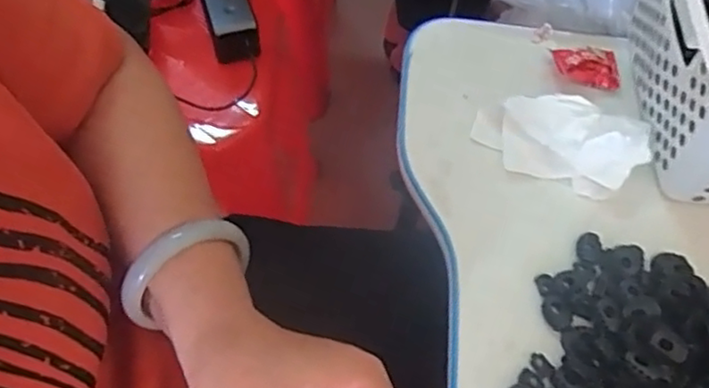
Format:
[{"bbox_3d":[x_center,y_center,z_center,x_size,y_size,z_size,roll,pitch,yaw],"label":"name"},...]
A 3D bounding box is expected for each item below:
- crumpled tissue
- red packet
[{"bbox_3d":[0.144,-0.043,0.454,0.112,0.034,0.065,21,62,9],"label":"crumpled tissue"},{"bbox_3d":[0.177,-0.099,0.492,0.048,0.016,0.033,6,61,0],"label":"red packet"}]

